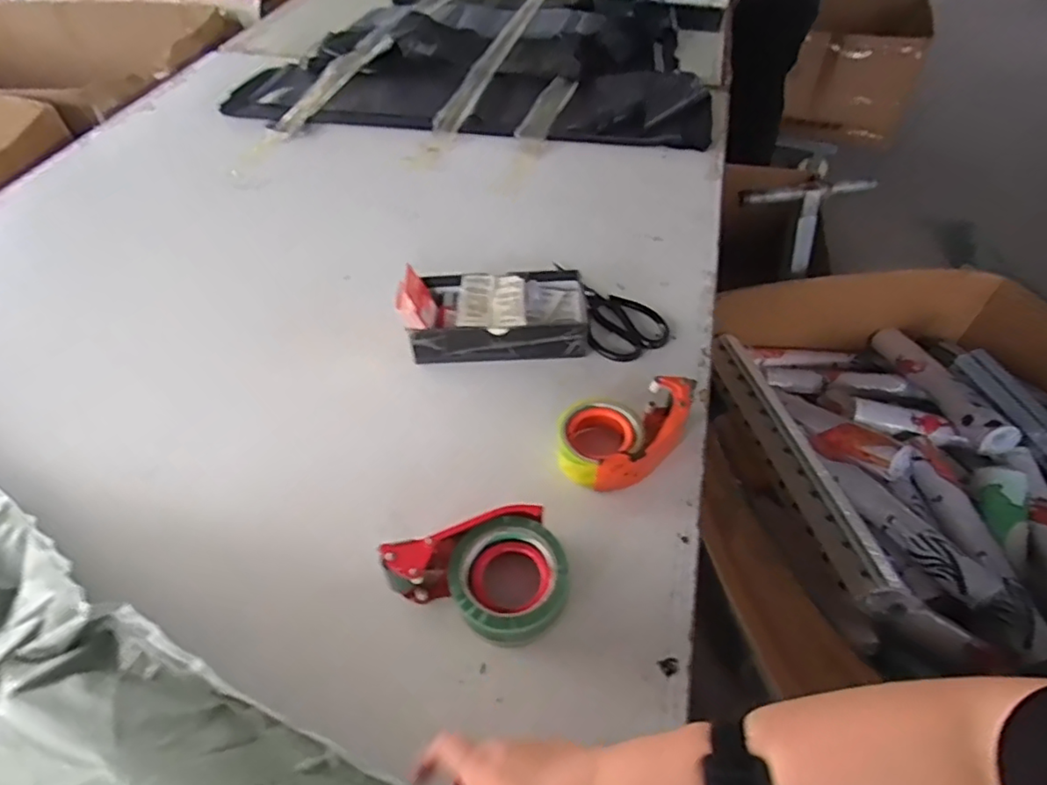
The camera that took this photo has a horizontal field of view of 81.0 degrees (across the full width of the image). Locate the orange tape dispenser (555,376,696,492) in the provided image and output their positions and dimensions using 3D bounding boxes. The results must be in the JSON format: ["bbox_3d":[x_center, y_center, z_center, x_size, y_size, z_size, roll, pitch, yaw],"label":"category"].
[{"bbox_3d":[0.116,0.048,0.651,0.160,0.061,0.099,-14,49,-10],"label":"orange tape dispenser"}]

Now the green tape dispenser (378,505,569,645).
[{"bbox_3d":[-0.040,0.173,0.548,0.158,0.061,0.109,-11,49,-7],"label":"green tape dispenser"}]

